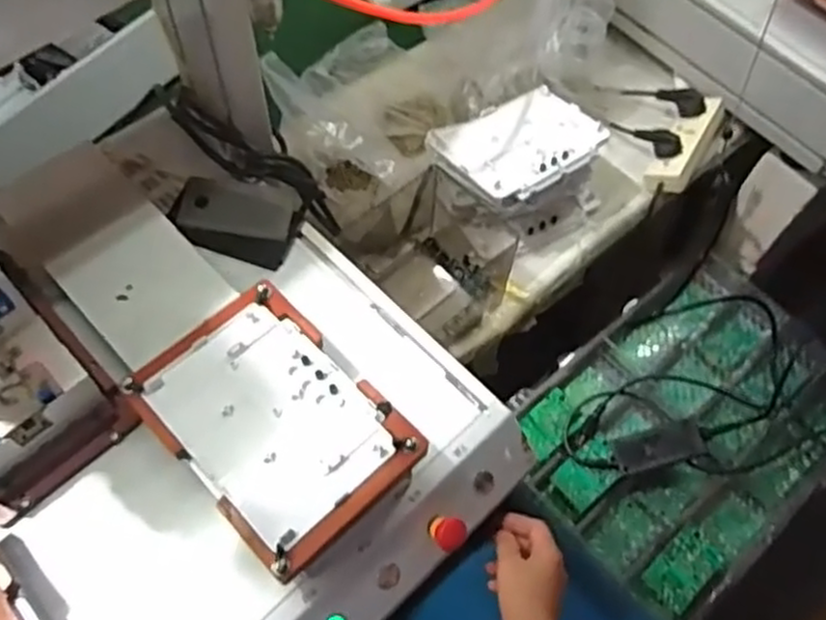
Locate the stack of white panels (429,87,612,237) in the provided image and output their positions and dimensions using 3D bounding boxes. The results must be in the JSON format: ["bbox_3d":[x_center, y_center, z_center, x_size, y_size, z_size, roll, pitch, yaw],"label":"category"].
[{"bbox_3d":[0.133,-0.185,0.953,0.195,0.108,0.152,-24,64,-14],"label":"stack of white panels"}]

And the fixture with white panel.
[{"bbox_3d":[-0.117,0.093,0.627,0.156,0.021,0.216,-40,69,-21],"label":"fixture with white panel"}]

